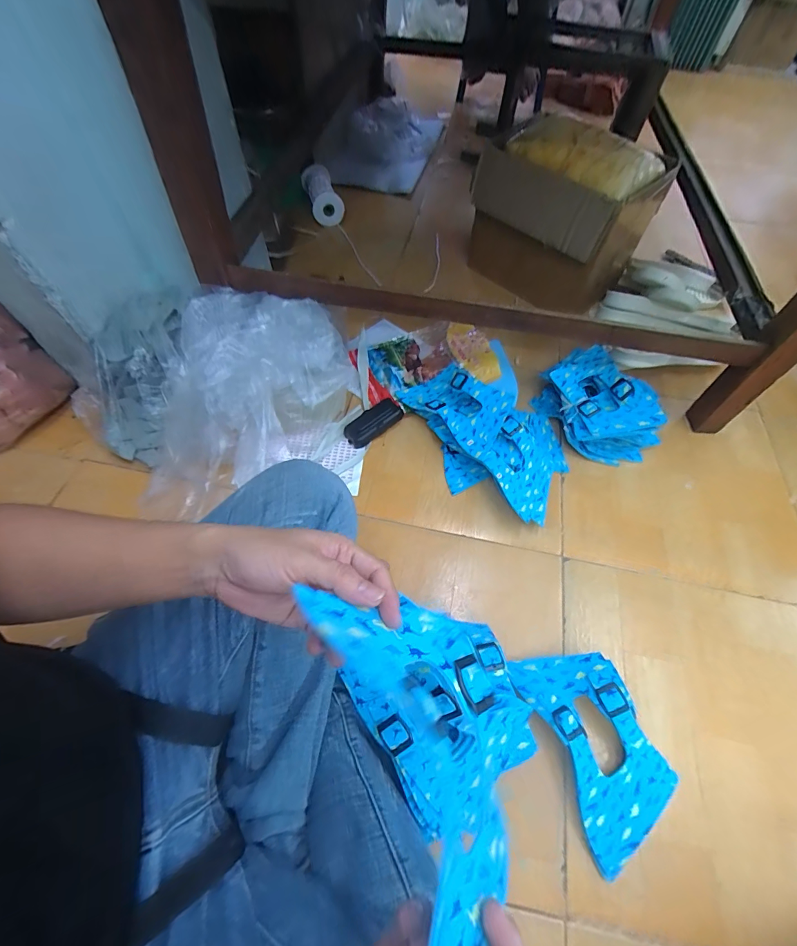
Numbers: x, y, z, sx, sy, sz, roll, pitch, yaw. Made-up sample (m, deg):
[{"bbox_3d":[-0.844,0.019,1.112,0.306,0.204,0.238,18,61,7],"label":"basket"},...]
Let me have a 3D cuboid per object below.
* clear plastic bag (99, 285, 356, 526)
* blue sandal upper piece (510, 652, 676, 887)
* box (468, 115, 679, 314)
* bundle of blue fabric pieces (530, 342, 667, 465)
[{"bbox_3d":[-0.299,-0.165,0.676,0.394,0.152,0.316,-34,67,-21],"label":"clear plastic bag"},{"bbox_3d":[0.238,0.318,0.479,0.138,0.053,0.220,-17,62,-13],"label":"blue sandal upper piece"},{"bbox_3d":[0.332,-0.549,0.870,0.206,0.270,0.314,-39,69,-23],"label":"box"},{"bbox_3d":[0.350,-0.127,0.722,0.144,0.113,0.229,-27,65,-18],"label":"bundle of blue fabric pieces"}]

